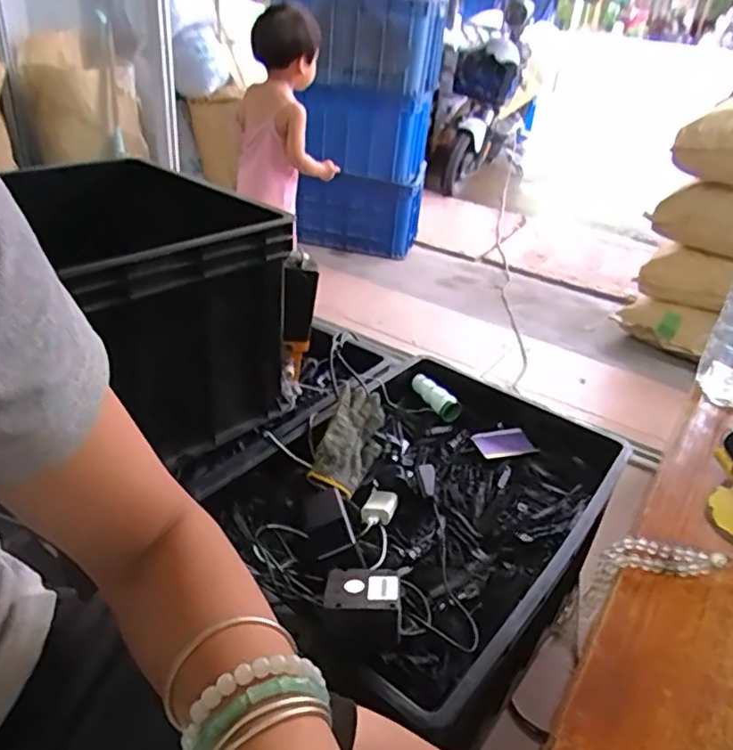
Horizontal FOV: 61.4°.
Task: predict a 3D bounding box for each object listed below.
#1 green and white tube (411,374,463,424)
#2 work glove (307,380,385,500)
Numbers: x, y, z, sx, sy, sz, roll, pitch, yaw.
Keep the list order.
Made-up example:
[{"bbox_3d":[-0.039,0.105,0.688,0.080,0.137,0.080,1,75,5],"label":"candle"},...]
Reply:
[{"bbox_3d":[0.123,0.039,1.096,0.035,0.033,0.114,-12,36,-26],"label":"green and white tube"},{"bbox_3d":[-0.021,0.091,0.920,0.074,0.080,0.191,13,33,12],"label":"work glove"}]

